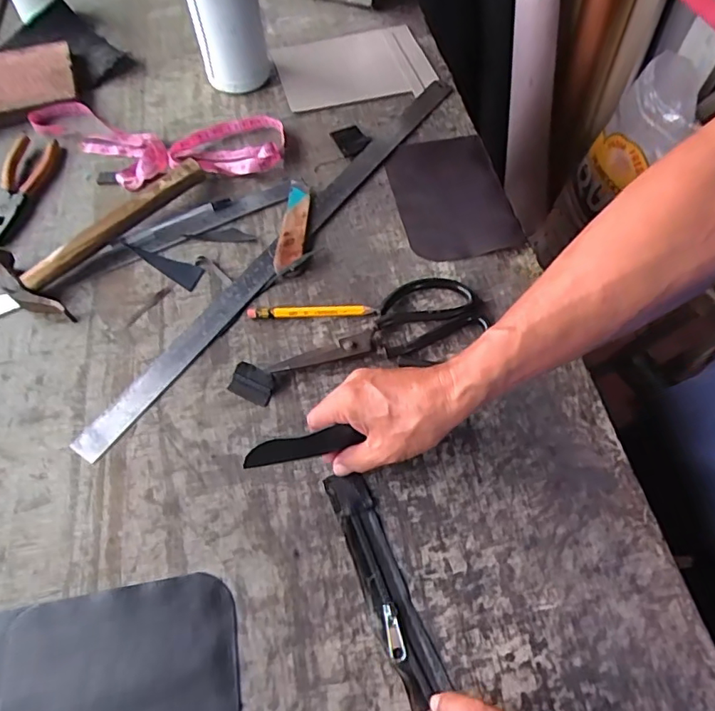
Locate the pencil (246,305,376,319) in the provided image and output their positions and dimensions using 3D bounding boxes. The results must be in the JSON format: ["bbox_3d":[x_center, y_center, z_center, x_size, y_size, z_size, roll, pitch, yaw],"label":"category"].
[{"bbox_3d":[-0.047,-0.043,0.517,0.120,0.010,0.011,-1,59,1],"label":"pencil"}]

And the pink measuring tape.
[{"bbox_3d":[-0.258,-0.255,0.642,0.329,0.032,0.139,6,59,6],"label":"pink measuring tape"}]

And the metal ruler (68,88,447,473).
[{"bbox_3d":[-0.063,-0.136,0.579,0.036,0.006,0.604,29,64,17],"label":"metal ruler"}]

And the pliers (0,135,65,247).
[{"bbox_3d":[-0.386,-0.193,0.614,0.053,0.015,0.164,-5,59,-1],"label":"pliers"}]

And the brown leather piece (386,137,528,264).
[{"bbox_3d":[0.105,-0.187,0.603,0.126,0.008,0.186,-11,59,-5],"label":"brown leather piece"}]

